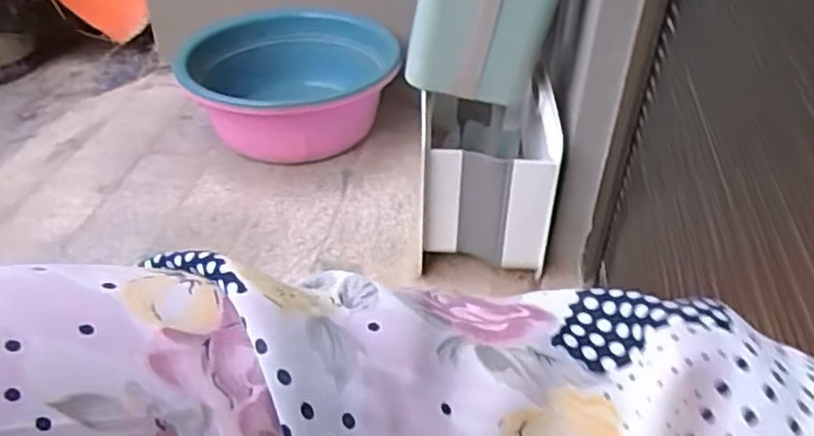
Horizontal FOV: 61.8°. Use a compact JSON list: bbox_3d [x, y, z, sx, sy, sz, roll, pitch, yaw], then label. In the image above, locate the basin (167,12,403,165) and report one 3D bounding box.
[{"bbox_3d":[-0.253,-0.307,1.491,0.472,0.168,0.437,-2,42,-9],"label":"basin"}]

